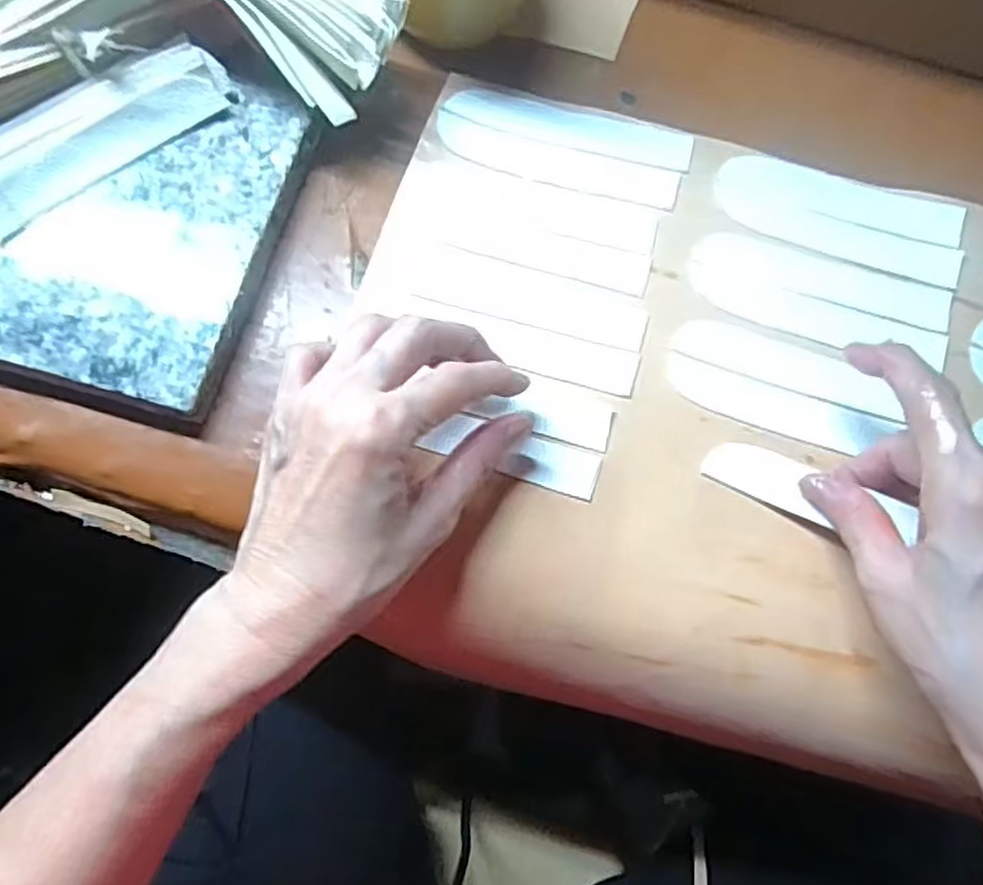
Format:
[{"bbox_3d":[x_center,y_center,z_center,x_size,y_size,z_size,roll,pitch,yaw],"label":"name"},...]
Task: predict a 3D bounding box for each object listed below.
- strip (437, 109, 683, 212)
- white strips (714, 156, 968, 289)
[{"bbox_3d":[0.033,-0.140,0.364,0.122,0.006,0.023,15,75,1],"label":"strip"},{"bbox_3d":[0.172,-0.113,0.358,0.120,0.004,0.048,16,77,2],"label":"white strips"}]

